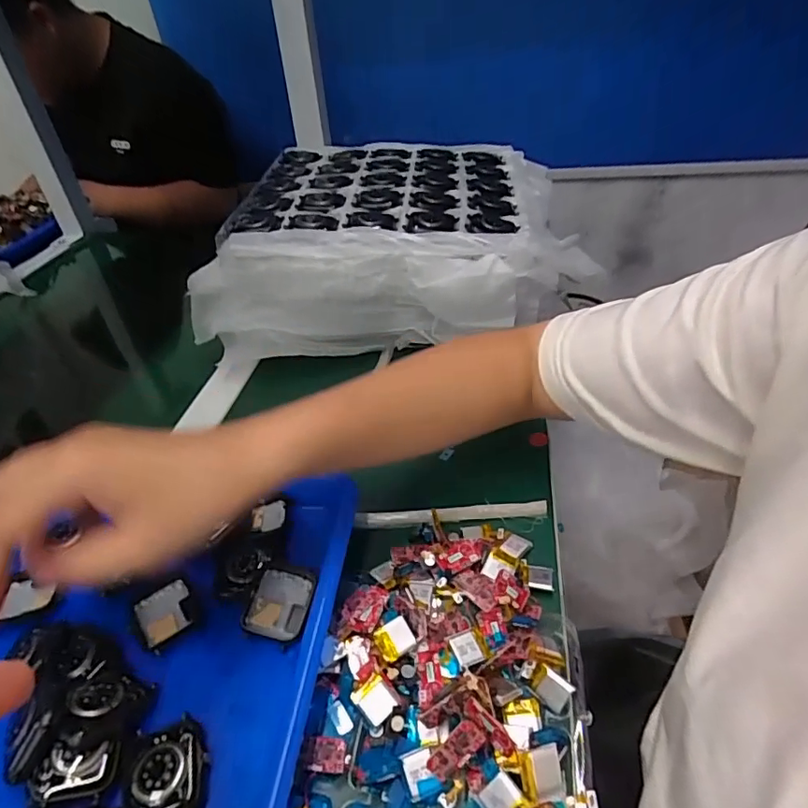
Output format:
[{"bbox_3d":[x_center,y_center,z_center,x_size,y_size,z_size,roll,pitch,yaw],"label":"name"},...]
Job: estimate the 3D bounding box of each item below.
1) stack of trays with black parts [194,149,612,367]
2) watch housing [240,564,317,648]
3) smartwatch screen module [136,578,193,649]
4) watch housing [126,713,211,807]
[{"bbox_3d":[-0.016,-0.160,0.547,0.376,0.132,0.224,-1,40,6],"label":"stack of trays with black parts"},{"bbox_3d":[-0.074,0.118,0.312,0.035,0.015,0.042,4,40,12],"label":"watch housing"},{"bbox_3d":[-0.140,0.122,0.309,0.030,0.006,0.035,-25,43,-22],"label":"smartwatch screen module"},{"bbox_3d":[-0.111,0.173,0.248,0.034,0.007,0.043,-11,40,-7],"label":"watch housing"}]

